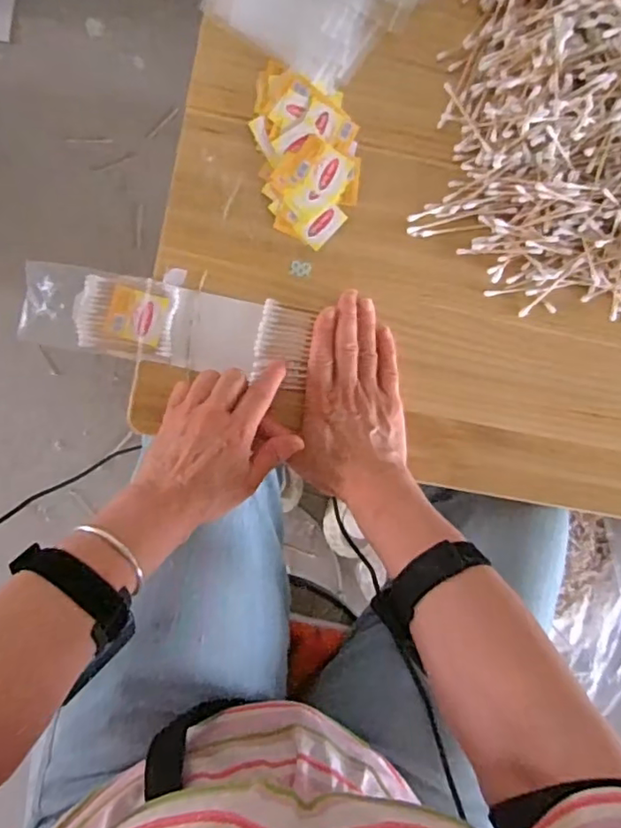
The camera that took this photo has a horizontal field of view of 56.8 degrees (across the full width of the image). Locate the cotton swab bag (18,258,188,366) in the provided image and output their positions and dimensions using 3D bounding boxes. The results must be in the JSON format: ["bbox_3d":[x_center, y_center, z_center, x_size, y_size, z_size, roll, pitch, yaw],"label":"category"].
[{"bbox_3d":[-0.165,-0.084,0.475,0.130,0.019,0.074,5,89,-8],"label":"cotton swab bag"}]

